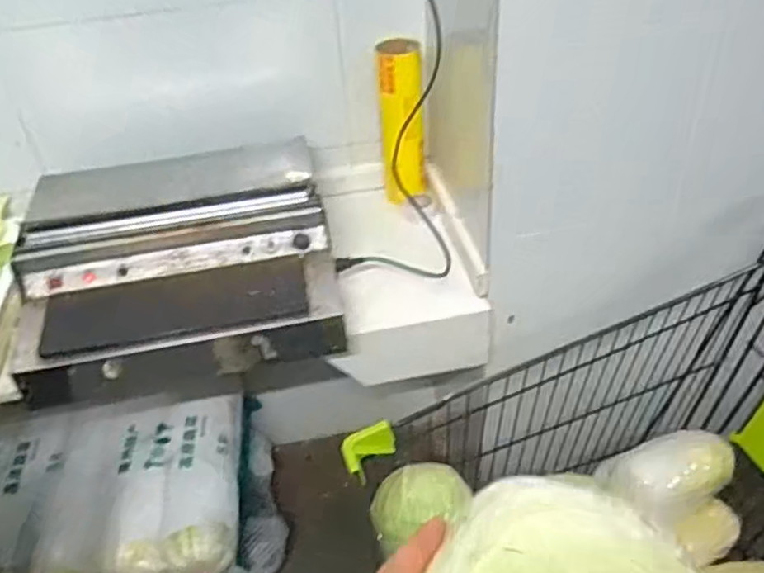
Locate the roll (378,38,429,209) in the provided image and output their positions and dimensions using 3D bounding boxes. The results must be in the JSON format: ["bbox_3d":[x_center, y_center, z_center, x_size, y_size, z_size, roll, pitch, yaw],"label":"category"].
[{"bbox_3d":[0.038,-0.308,1.271,0.089,0.290,0.095,-2,36,6],"label":"roll"}]

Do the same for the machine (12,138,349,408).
[{"bbox_3d":[-0.331,-0.058,1.097,0.498,0.152,0.465,-11,36,-7],"label":"machine"}]

